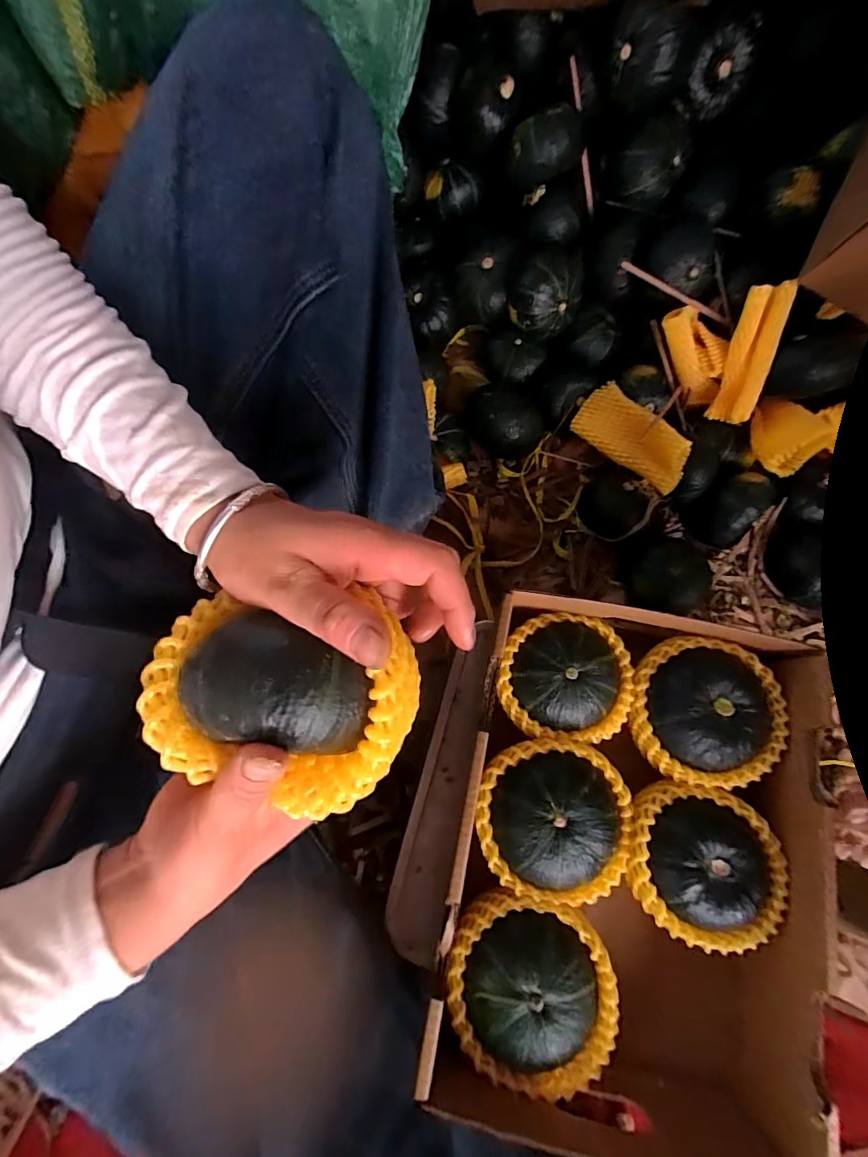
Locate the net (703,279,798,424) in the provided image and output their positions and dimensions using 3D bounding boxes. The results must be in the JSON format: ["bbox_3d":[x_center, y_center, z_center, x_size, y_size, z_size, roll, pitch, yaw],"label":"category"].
[{"bbox_3d":[0.345,-0.244,0.520,0.038,0.031,0.137,8,114,3],"label":"net"}]

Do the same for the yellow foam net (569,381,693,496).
[{"bbox_3d":[0.230,-0.164,0.545,0.034,0.061,0.140,-27,61,-38],"label":"yellow foam net"}]

